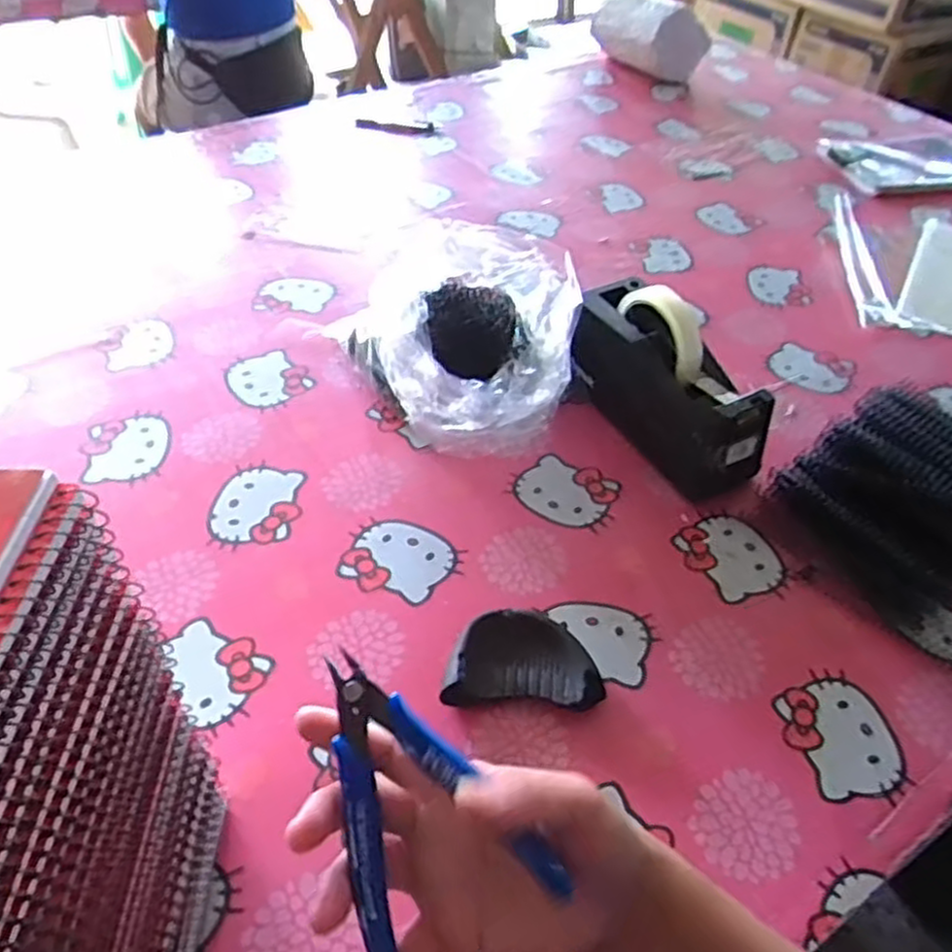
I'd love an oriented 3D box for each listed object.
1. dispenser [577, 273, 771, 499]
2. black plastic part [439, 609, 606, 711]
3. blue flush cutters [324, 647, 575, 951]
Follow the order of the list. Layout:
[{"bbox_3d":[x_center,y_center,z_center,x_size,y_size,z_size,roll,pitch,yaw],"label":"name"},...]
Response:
[{"bbox_3d":[0.166,-0.087,0.665,0.081,0.128,0.202,-25,53,-24],"label":"dispenser"},{"bbox_3d":[0.033,0.128,0.520,0.104,0.029,0.063,5,47,1],"label":"black plastic part"},{"bbox_3d":[-0.028,0.122,0.292,0.073,0.011,0.112,-32,73,6],"label":"blue flush cutters"}]

